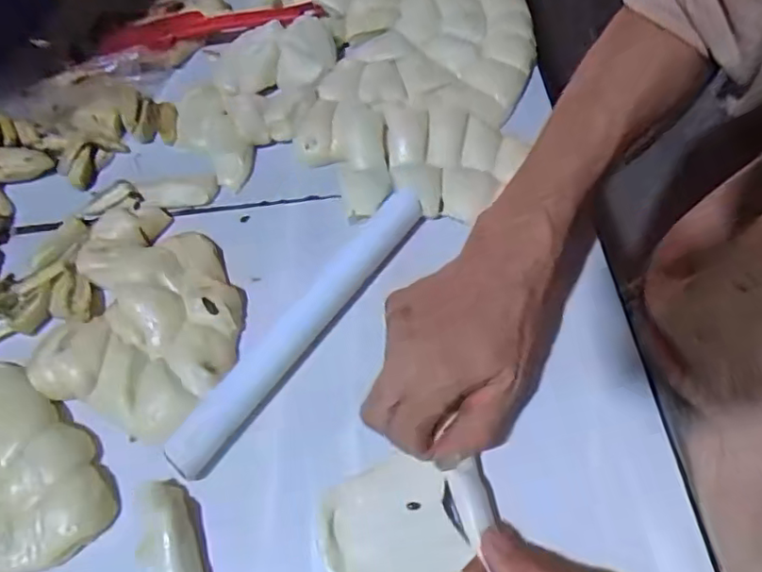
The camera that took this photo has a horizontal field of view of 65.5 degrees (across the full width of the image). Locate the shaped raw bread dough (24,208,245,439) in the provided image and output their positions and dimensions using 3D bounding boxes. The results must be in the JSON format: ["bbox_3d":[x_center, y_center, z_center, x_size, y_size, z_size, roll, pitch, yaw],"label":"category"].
[{"bbox_3d":[-0.154,0.015,0.391,0.125,0.021,0.158,5,60,5],"label":"shaped raw bread dough"}]

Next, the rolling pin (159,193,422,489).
[{"bbox_3d":[-0.045,0.019,0.384,0.025,0.025,0.231,32,66,19],"label":"rolling pin"}]

